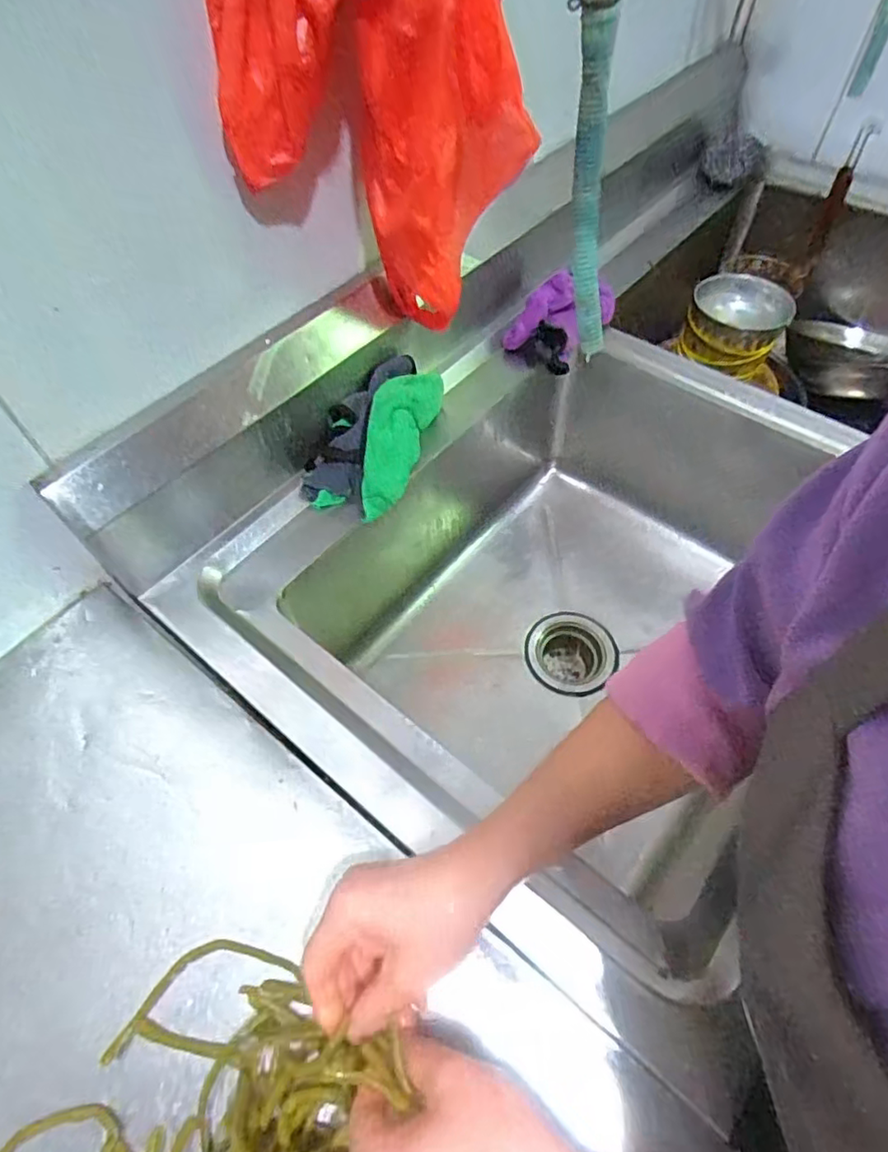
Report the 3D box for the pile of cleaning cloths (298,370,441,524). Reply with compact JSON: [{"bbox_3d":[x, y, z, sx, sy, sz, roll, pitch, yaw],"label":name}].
[{"bbox_3d":[-0.071,-0.155,0.650,0.092,0.088,0.193,16,60,12],"label":"pile of cleaning cloths"}]

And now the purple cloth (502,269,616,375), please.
[{"bbox_3d":[0.133,-0.309,0.736,0.098,0.075,0.103,21,59,14],"label":"purple cloth"}]

